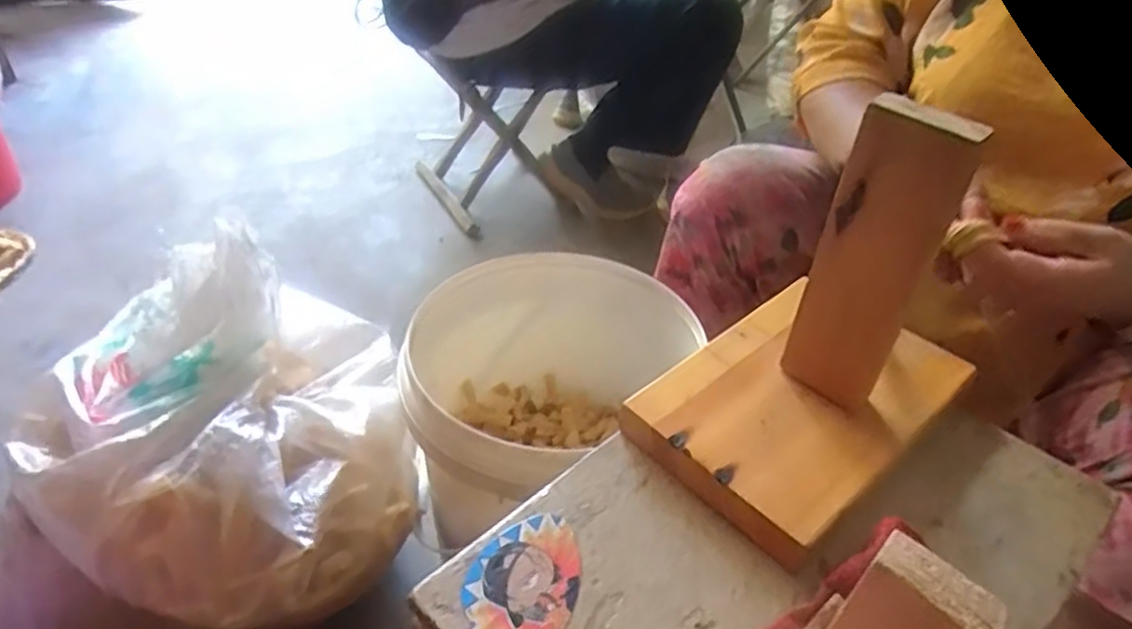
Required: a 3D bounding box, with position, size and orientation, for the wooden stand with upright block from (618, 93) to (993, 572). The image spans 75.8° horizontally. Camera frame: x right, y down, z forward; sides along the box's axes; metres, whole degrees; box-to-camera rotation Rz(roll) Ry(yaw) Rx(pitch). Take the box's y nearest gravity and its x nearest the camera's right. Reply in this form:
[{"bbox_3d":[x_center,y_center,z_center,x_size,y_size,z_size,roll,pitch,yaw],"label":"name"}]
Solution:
[{"bbox_3d":[0.157,-0.014,0.419,0.212,0.192,0.136,-30,49,-35],"label":"wooden stand with upright block"}]

